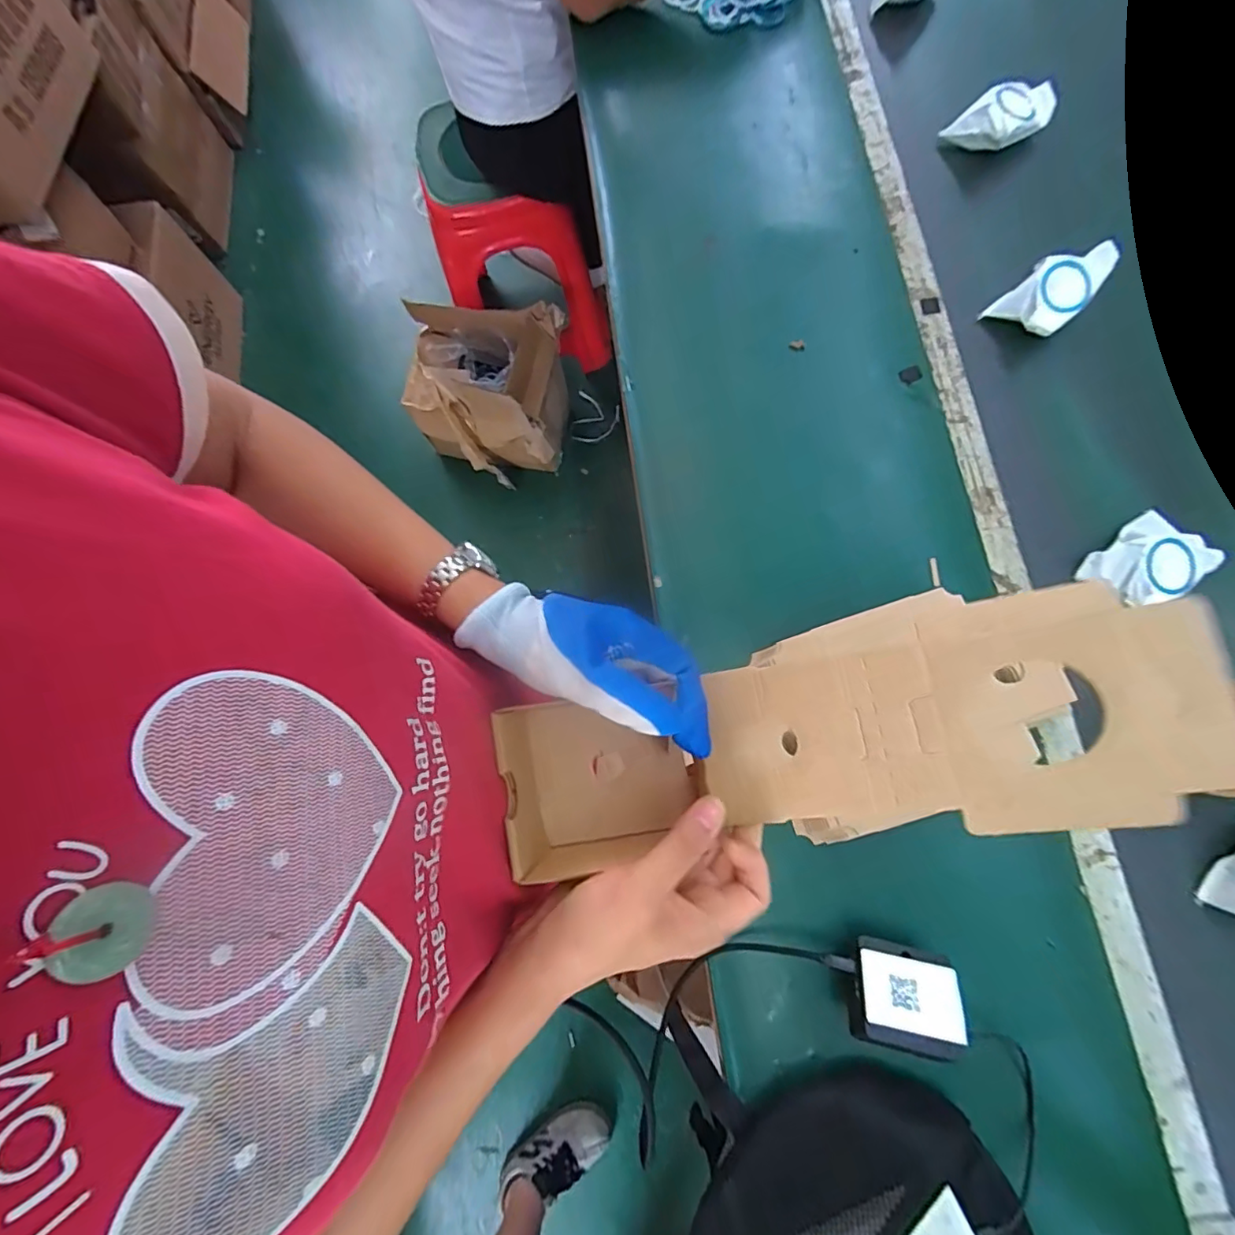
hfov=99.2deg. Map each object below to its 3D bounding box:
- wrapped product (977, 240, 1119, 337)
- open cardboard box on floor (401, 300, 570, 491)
[{"bbox_3d":[0.494,-0.368,0.593,0.115,0.049,0.071,-36,79,-4],"label":"wrapped product"},{"bbox_3d":[-0.311,-0.524,1.263,0.372,0.269,0.310,2,78,4],"label":"open cardboard box on floor"}]

